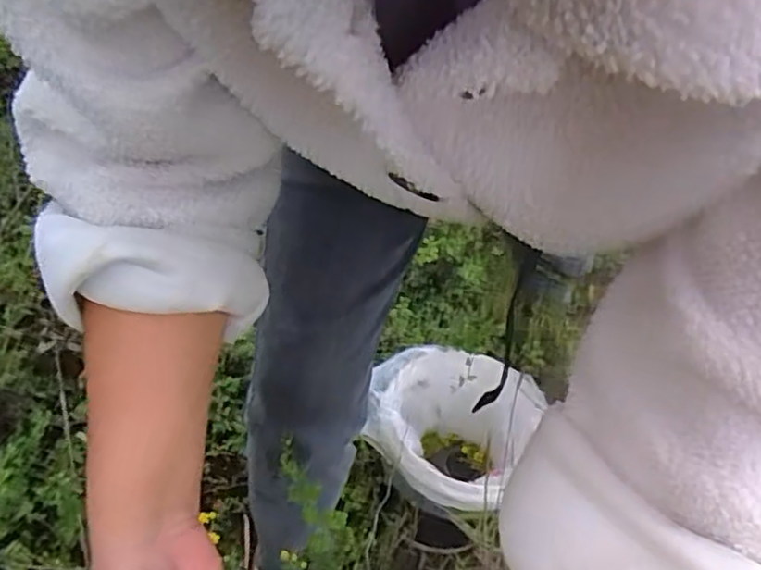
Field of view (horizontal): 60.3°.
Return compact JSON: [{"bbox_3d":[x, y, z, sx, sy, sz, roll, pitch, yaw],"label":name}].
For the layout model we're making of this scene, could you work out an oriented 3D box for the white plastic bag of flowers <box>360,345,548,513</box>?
[{"bbox_3d":[0.094,0.231,0.969,0.197,0.241,0.217,30,61,23],"label":"white plastic bag of flowers"}]

